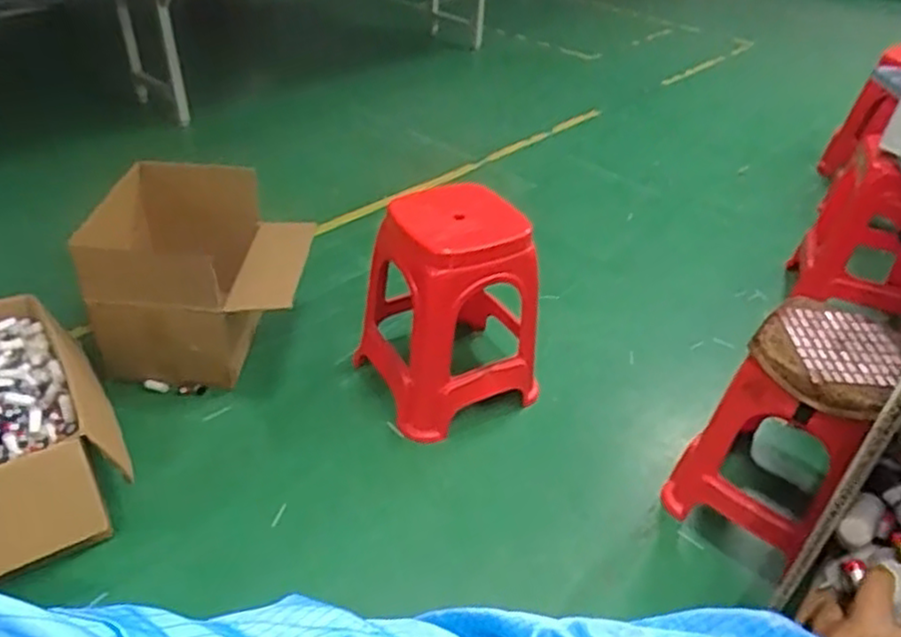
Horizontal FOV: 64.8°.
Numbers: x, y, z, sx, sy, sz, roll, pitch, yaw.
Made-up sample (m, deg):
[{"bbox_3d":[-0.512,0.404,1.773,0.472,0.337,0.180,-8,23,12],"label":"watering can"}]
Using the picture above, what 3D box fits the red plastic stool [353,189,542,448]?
[{"bbox_3d":[0.001,-0.028,1.628,0.367,0.470,0.333,-18,42,-26],"label":"red plastic stool"}]

